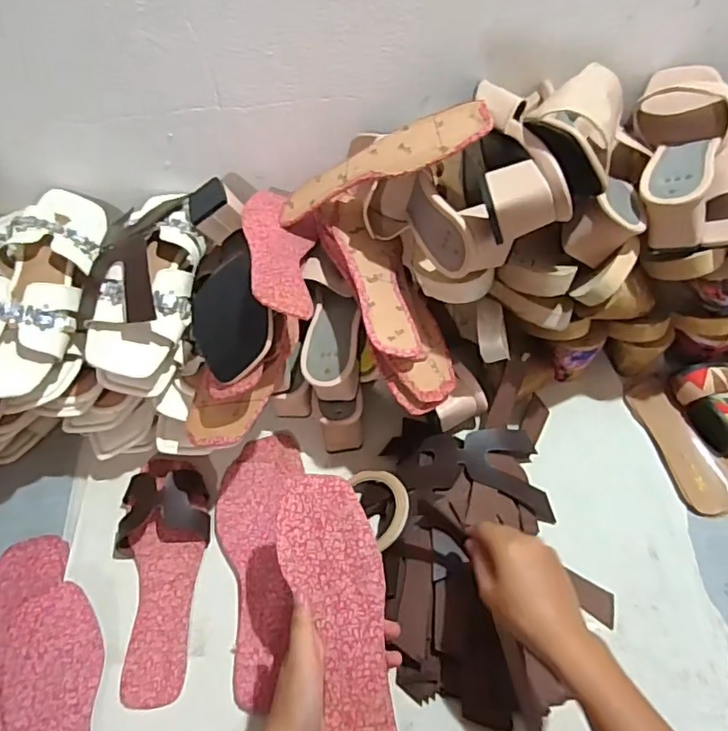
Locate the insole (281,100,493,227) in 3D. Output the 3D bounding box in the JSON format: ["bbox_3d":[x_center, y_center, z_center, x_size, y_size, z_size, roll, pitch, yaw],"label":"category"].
[{"bbox_3d":[0.015,-0.202,0.561,0.232,0.012,0.076,-12,48,34],"label":"insole"}]

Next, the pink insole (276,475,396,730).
[{"bbox_3d":[-0.015,0.209,0.470,0.080,0.004,0.237,-12,70,-13],"label":"pink insole"}]

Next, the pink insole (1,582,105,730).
[{"bbox_3d":[-0.260,0.314,0.488,0.080,0.018,0.239,-21,57,-12],"label":"pink insole"}]

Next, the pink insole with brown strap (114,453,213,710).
[{"bbox_3d":[-0.211,0.203,0.570,0.090,0.030,0.237,-5,55,-1],"label":"pink insole with brown strap"}]

